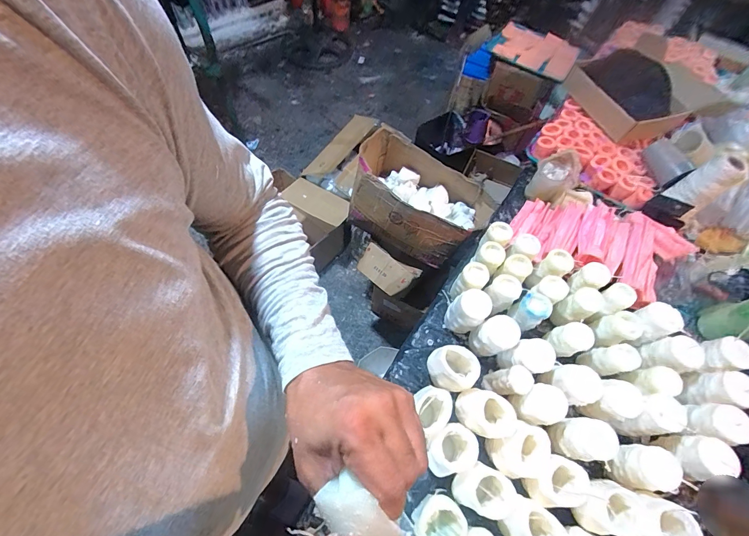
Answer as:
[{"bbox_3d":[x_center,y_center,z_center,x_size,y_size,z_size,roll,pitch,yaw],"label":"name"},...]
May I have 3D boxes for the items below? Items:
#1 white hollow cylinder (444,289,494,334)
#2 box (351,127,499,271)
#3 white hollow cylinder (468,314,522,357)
[{"bbox_3d":[0.182,0.086,0.663,0.064,0.103,0.059,2,62,-3],"label":"white hollow cylinder"},{"bbox_3d":[0.104,-0.208,1.000,0.412,0.195,0.248,31,64,12],"label":"box"},{"bbox_3d":[0.227,0.134,0.646,0.072,0.084,0.060,-15,64,-12],"label":"white hollow cylinder"}]

